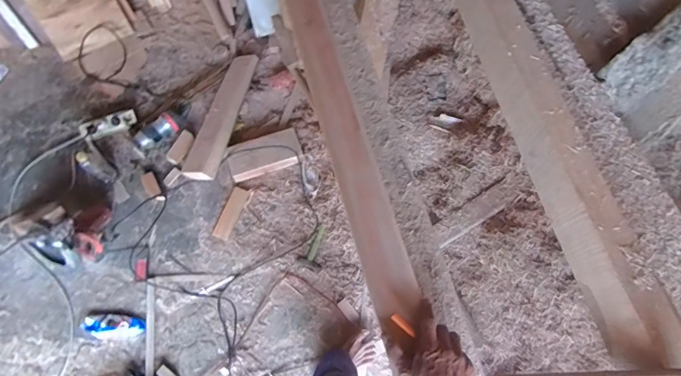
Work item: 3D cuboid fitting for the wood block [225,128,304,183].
[{"bbox_3d":[-0.278,-0.125,1.486,0.262,0.063,0.135,-19,70,-8],"label":"wood block"}]

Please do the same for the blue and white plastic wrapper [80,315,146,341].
[{"bbox_3d":[-0.729,0.445,1.313,0.199,0.020,0.075,1,69,0],"label":"blue and white plastic wrapper"}]

